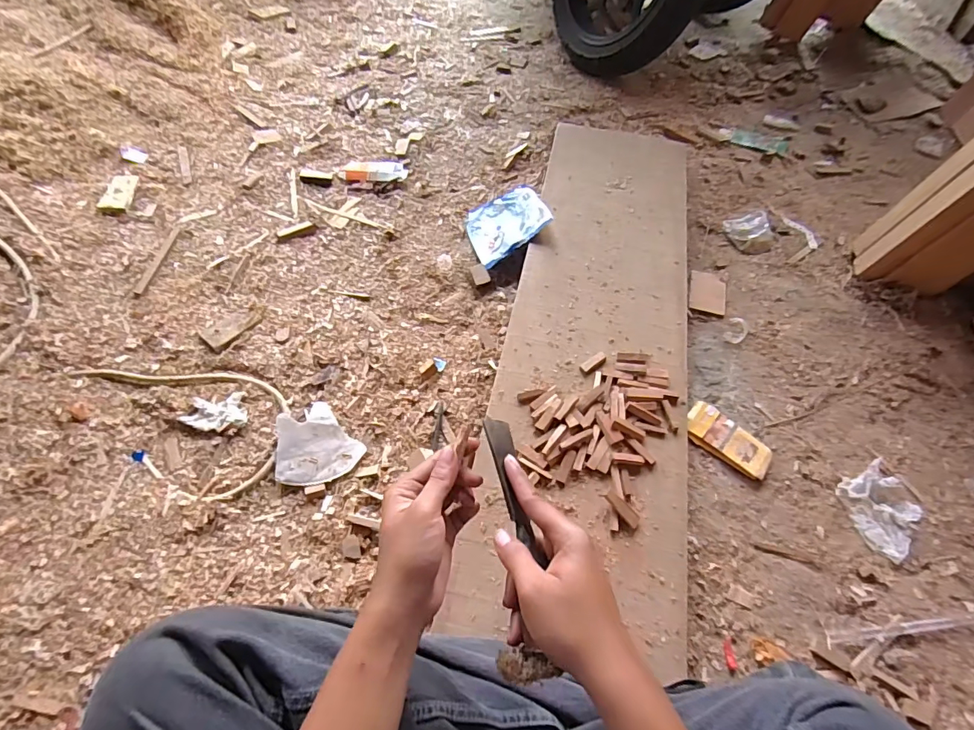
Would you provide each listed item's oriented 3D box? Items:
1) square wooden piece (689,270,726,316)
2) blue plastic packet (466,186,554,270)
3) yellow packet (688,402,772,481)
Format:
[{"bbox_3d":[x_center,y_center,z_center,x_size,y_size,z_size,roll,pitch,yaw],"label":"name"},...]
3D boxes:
[{"bbox_3d":[0.399,-0.132,0.864,0.064,0.006,0.091,16,59,8],"label":"square wooden piece"},{"bbox_3d":[0.036,-0.283,0.931,0.153,0.023,0.191,-26,47,13],"label":"blue plastic packet"},{"bbox_3d":[0.348,0.109,0.693,0.122,0.016,0.064,36,63,19],"label":"yellow packet"}]

